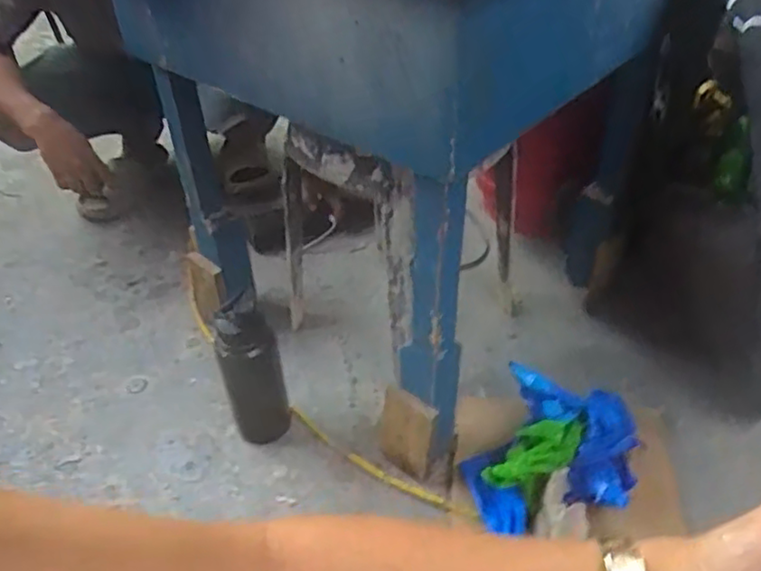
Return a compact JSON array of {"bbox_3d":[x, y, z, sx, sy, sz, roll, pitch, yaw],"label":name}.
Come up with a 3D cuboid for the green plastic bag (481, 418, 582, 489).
[{"bbox_3d":[0.209,0.226,0.903,0.170,0.029,0.064,-17,43,-15],"label":"green plastic bag"}]

